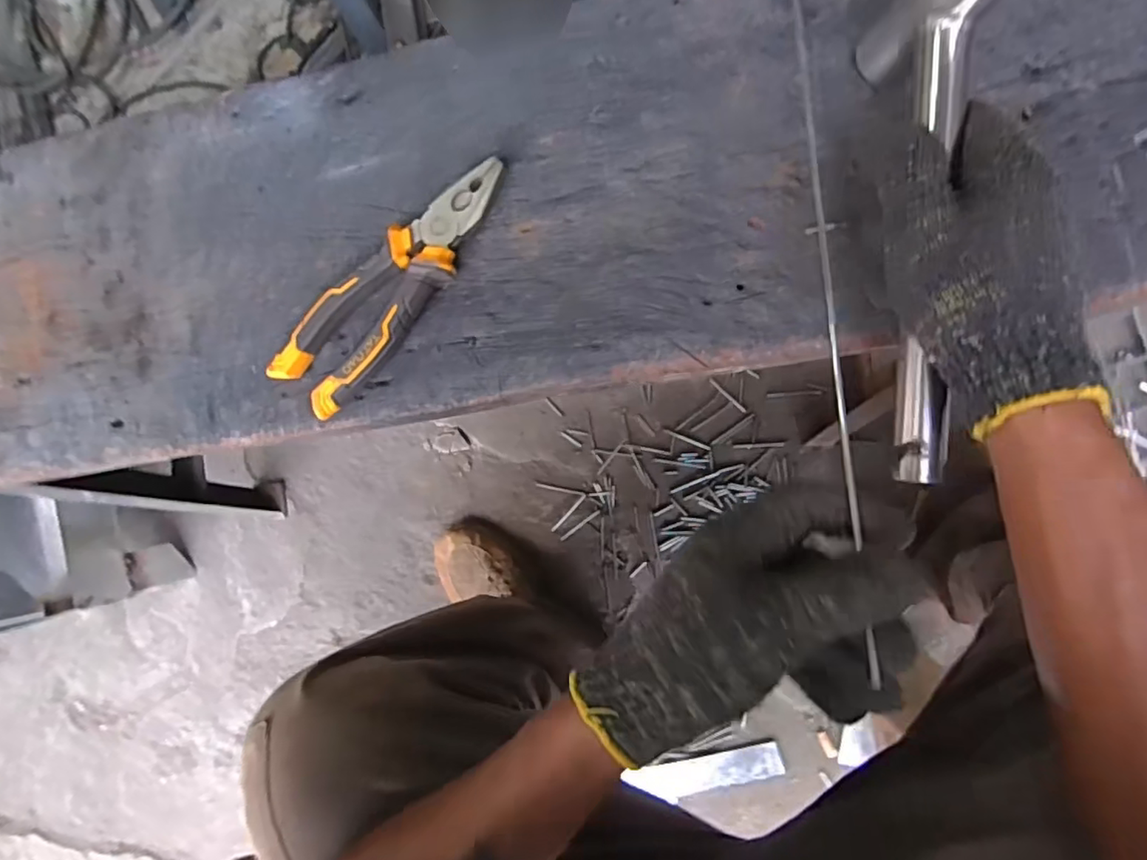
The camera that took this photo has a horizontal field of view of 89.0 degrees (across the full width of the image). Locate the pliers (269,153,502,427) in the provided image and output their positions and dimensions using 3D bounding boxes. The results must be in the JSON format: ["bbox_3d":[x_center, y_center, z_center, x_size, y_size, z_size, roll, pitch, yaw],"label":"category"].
[{"bbox_3d":[-0.112,-0.094,0.373,0.051,0.022,0.189,43,93,8],"label":"pliers"}]

